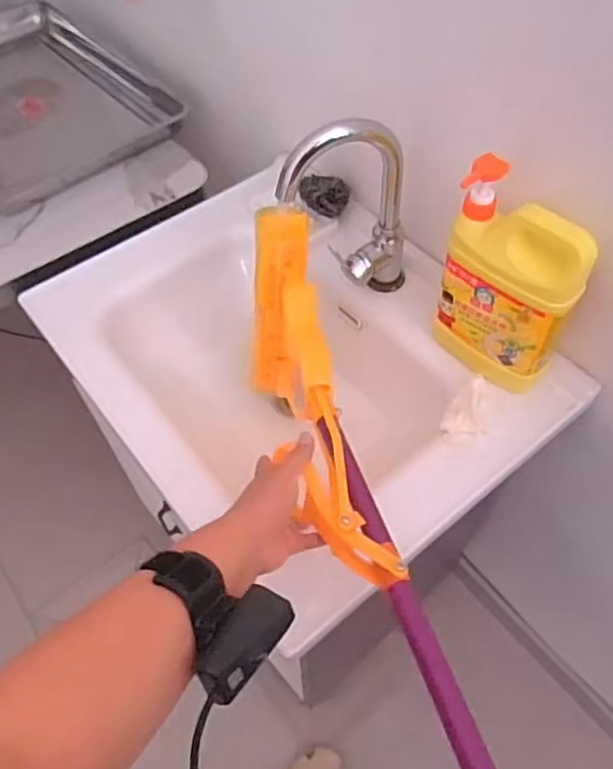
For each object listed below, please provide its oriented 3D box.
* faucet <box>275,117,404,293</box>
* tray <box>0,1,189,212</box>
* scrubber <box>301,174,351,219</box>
[{"bbox_3d":[0.047,-0.199,0.762,0.171,0.232,0.057,-18,56,-13],"label":"faucet"},{"bbox_3d":[-0.538,-0.559,1.175,0.396,0.044,0.624,-36,62,-23],"label":"tray"},{"bbox_3d":[0.027,-0.275,0.911,0.074,0.041,0.051,1,54,0],"label":"scrubber"}]

